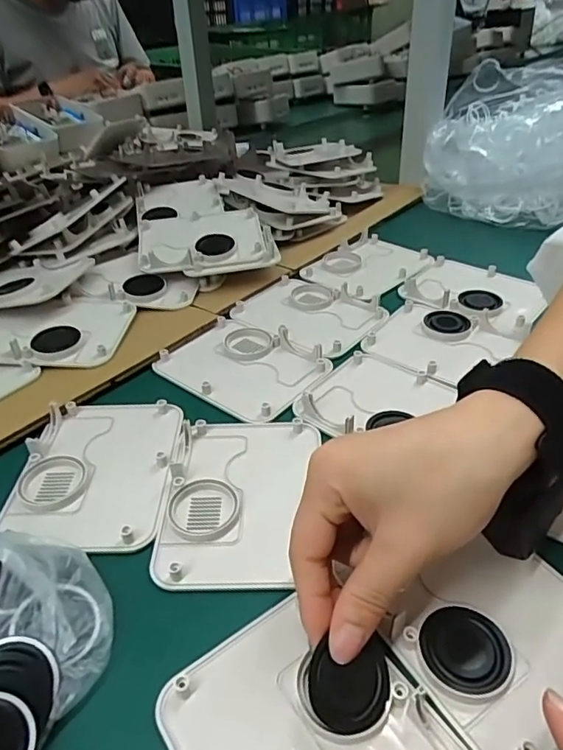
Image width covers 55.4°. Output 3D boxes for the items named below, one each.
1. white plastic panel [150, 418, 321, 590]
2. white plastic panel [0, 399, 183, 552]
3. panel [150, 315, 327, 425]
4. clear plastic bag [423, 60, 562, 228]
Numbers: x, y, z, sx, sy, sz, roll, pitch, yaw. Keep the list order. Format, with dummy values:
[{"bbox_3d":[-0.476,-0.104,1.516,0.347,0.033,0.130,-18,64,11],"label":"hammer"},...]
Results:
[{"bbox_3d":[-0.026,0.072,0.327,0.090,0.013,0.124,-1,36,2],"label":"white plastic panel"},{"bbox_3d":[-0.119,0.059,0.348,0.093,0.013,0.122,-1,36,2],"label":"white plastic panel"},{"bbox_3d":[-0.031,-0.012,0.435,0.123,0.018,0.095,24,44,32],"label":"panel"},{"bbox_3d":[0.305,-0.295,0.684,0.207,0.135,0.248,11,38,19],"label":"clear plastic bag"}]

